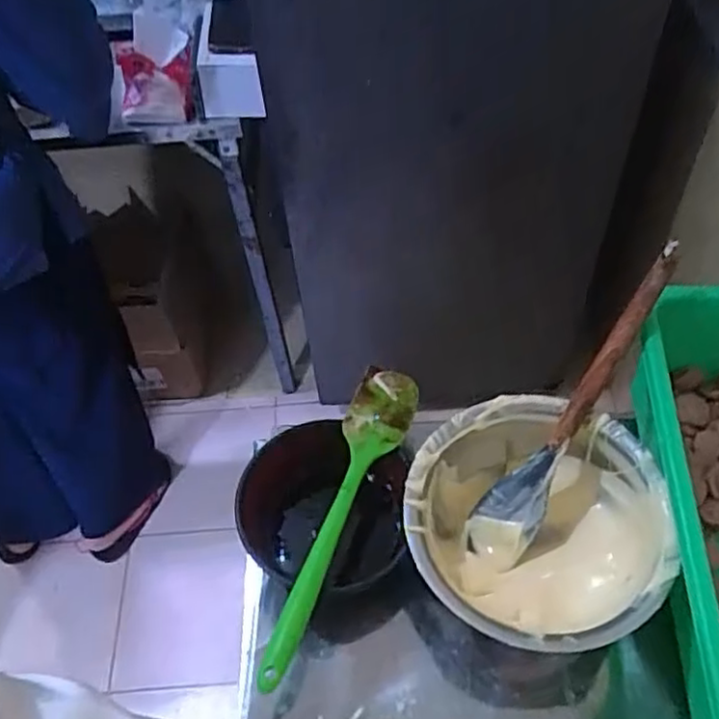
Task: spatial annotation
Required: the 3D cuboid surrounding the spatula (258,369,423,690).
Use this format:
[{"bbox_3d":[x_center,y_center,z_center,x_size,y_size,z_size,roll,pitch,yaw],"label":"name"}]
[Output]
[{"bbox_3d":[-0.013,0.115,0.528,0.052,0.023,0.268,14,55,13],"label":"spatula"}]

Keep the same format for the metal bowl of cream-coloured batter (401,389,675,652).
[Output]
[{"bbox_3d":[0.139,0.135,0.543,0.184,0.089,0.189,-2,53,2],"label":"metal bowl of cream-coloured batter"}]

